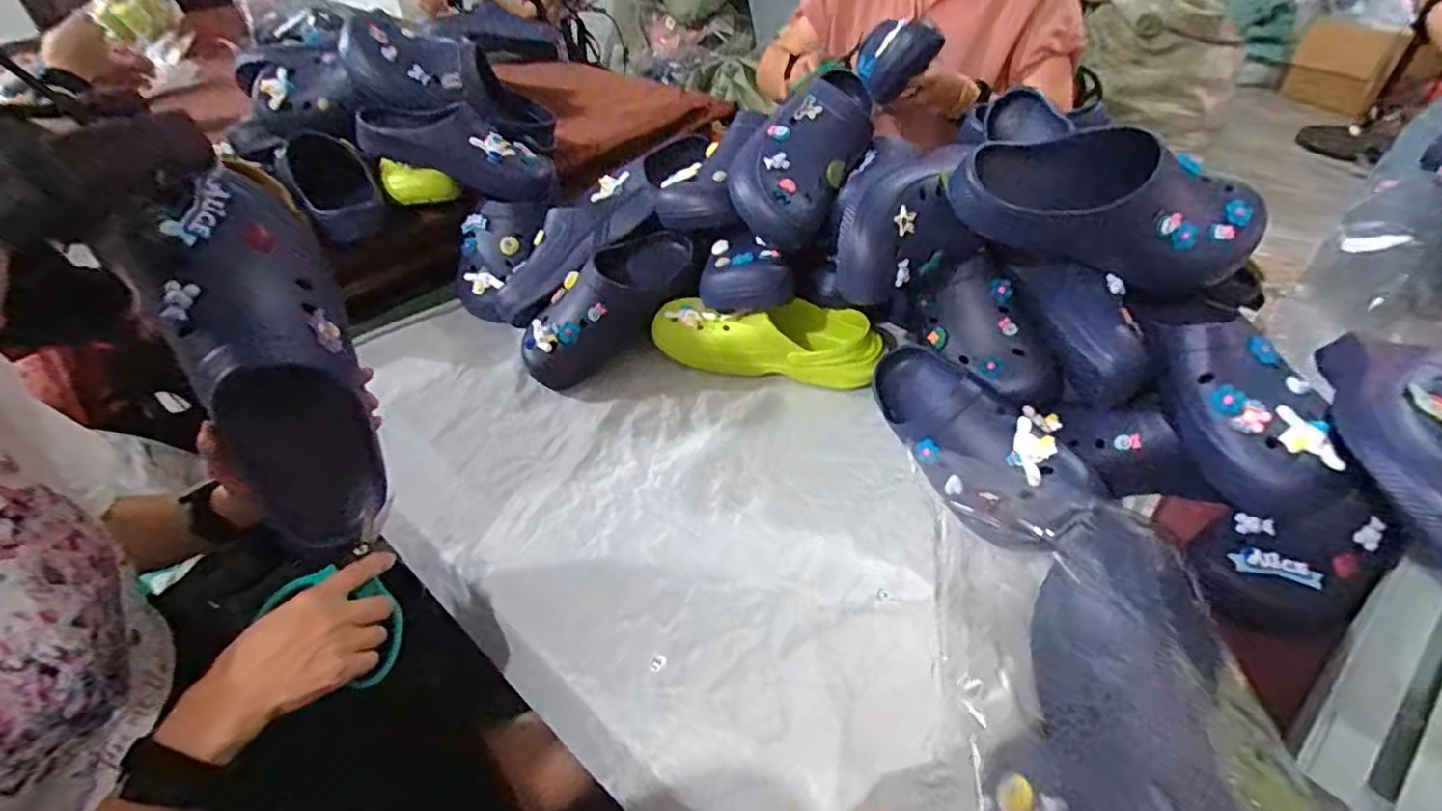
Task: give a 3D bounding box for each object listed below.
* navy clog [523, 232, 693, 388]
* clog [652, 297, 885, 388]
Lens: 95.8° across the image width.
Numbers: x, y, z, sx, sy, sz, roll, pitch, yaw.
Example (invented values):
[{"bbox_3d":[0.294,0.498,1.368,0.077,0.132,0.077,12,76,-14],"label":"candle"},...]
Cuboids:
[{"bbox_3d":[-0.137,-0.130,0.813,0.086,0.091,0.242,37,77,32],"label":"navy clog"},{"bbox_3d":[0.057,-0.091,0.812,0.276,0.083,0.106,7,42,10],"label":"clog"}]

